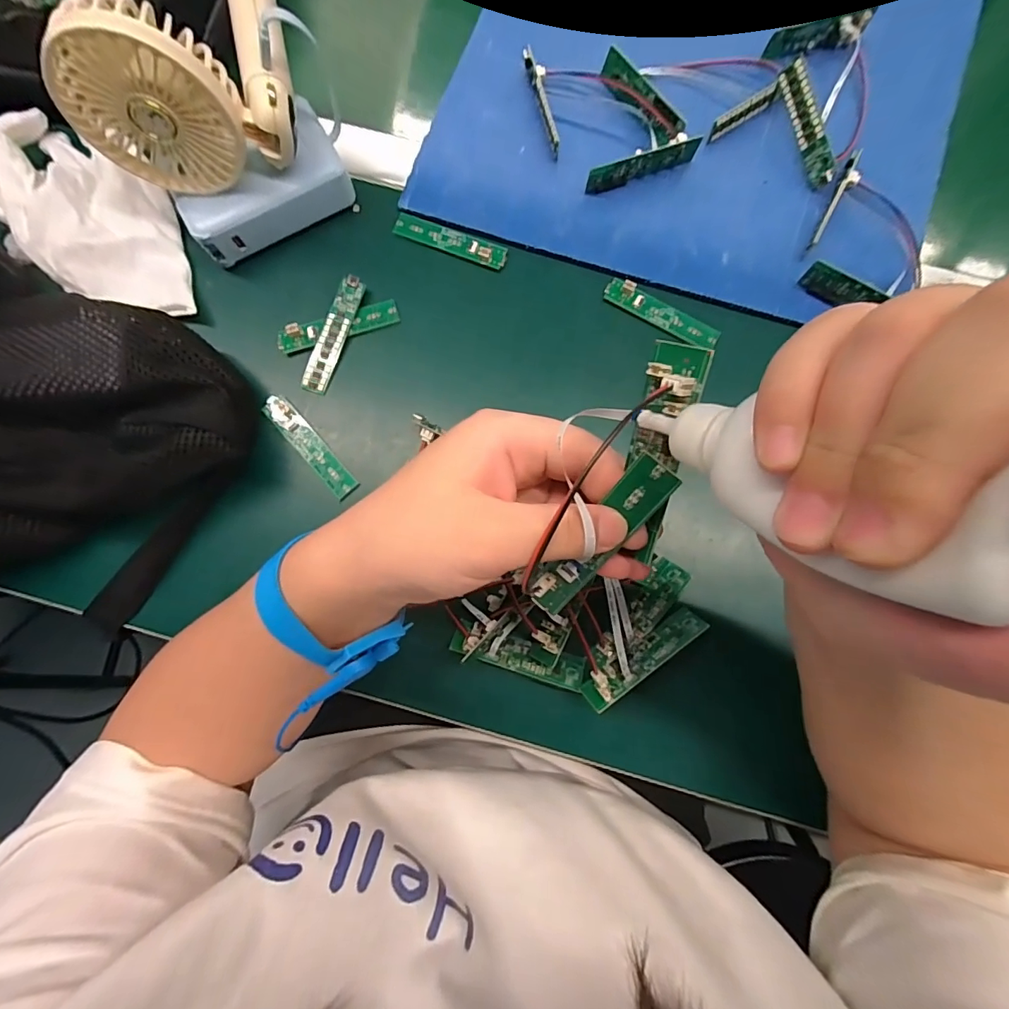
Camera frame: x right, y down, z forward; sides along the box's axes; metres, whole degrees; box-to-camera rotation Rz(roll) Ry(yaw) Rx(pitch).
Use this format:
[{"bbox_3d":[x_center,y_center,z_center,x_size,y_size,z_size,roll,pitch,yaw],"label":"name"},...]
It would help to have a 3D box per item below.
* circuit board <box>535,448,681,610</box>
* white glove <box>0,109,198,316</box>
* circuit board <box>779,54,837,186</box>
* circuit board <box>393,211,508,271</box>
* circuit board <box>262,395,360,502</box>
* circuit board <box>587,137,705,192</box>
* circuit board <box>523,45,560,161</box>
[{"bbox_3d":[0.035,0.016,0.185,0.018,0.010,0.082,36,122,5],"label":"circuit board"},{"bbox_3d":[-0.299,-0.204,0.320,0.208,0.050,0.095,31,82,4],"label":"white glove"},{"bbox_3d":[0.214,-0.267,0.328,0.007,0.017,0.082,-28,99,-34],"label":"circuit board"},{"bbox_3d":[-0.039,-0.191,0.337,0.085,0.007,0.017,21,82,3],"label":"circuit board"},{"bbox_3d":[-0.134,-0.041,0.317,0.018,0.006,0.083,-41,84,-6],"label":"circuit board"},{"bbox_3d":[0.098,-0.240,0.331,0.081,0.018,0.005,-18,60,-2],"label":"circuit board"},{"bbox_3d":[0.029,-0.296,0.341,0.010,0.019,0.084,-12,82,-2],"label":"circuit board"}]

